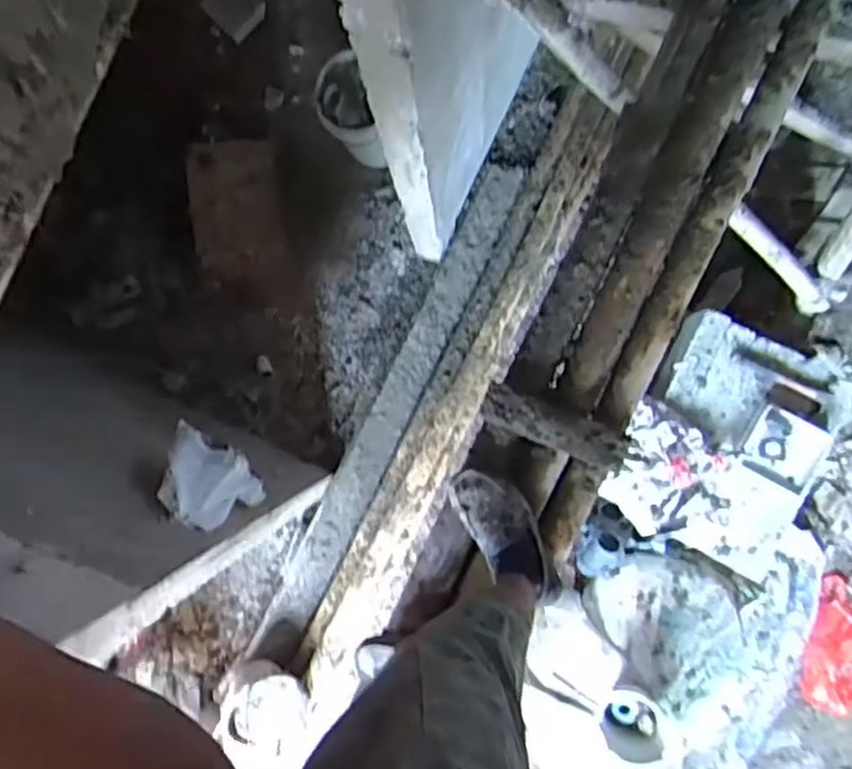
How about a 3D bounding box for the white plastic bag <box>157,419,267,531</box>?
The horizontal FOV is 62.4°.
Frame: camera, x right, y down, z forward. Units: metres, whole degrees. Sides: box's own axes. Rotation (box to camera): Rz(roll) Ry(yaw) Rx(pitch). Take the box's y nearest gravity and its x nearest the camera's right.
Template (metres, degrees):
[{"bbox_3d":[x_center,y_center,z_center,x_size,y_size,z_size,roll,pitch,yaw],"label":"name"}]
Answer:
[{"bbox_3d":[-0.518,0.198,1.669,0.130,0.334,0.263,-21,89,2],"label":"white plastic bag"}]

